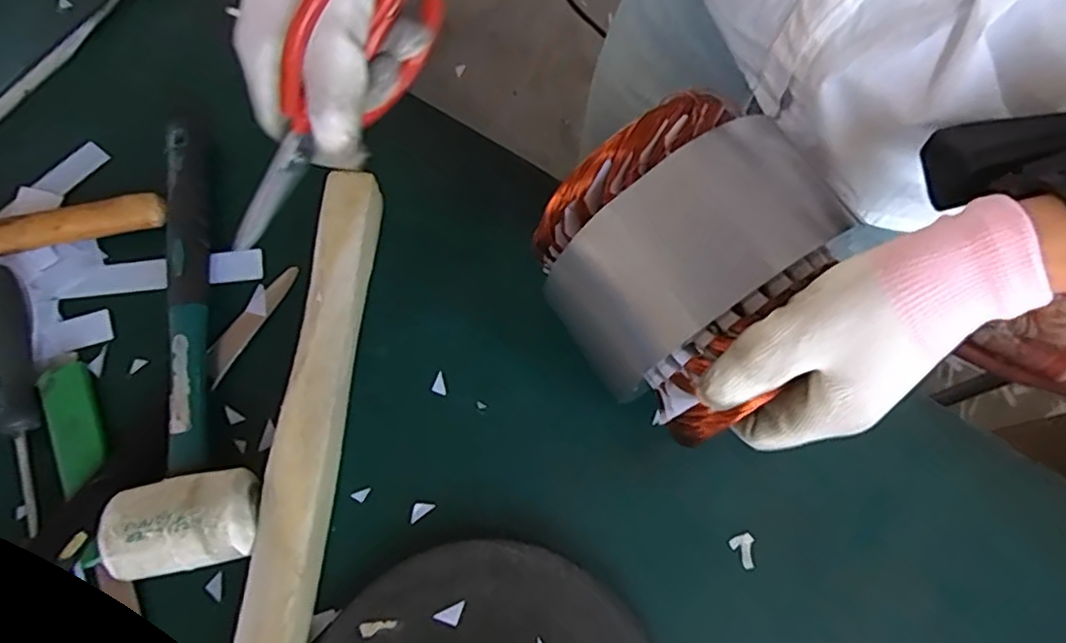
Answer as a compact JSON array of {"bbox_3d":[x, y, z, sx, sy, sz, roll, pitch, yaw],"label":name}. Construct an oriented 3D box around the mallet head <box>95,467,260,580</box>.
[{"bbox_3d":[-0.182,0.105,0.336,0.072,0.036,0.046,-11,71,-6],"label":"mallet head"}]

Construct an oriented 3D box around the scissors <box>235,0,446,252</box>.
[{"bbox_3d":[-0.099,-0.099,0.303,0.009,0.081,0.155,42,108,12],"label":"scissors"}]

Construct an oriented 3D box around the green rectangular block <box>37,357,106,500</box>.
[{"bbox_3d":[-0.267,0.058,0.368,0.026,0.007,0.079,-24,73,-10],"label":"green rectangular block"}]

